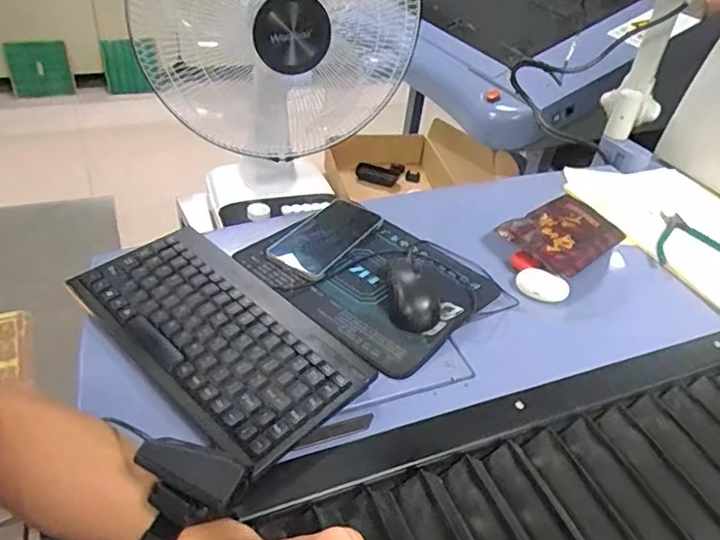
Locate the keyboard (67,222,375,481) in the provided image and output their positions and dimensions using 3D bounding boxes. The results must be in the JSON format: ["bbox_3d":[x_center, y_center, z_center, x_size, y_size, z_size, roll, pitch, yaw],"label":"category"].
[{"bbox_3d":[-0.136,0.056,0.527,0.283,0.034,0.149,35,45,29],"label":"keyboard"}]

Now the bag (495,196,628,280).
[{"bbox_3d":[0.283,-0.055,0.754,0.157,0.020,0.116,-21,45,-31],"label":"bag"}]

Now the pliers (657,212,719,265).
[{"bbox_3d":[0.474,-0.032,0.755,0.120,0.012,0.137,20,39,18],"label":"pliers"}]

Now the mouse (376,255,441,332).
[{"bbox_3d":[0.055,0.017,0.607,0.052,0.032,0.114,-1,39,-12],"label":"mouse"}]

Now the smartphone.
[{"bbox_3d":[-0.042,-0.044,0.681,0.079,0.011,0.149,27,50,22],"label":"smartphone"}]

